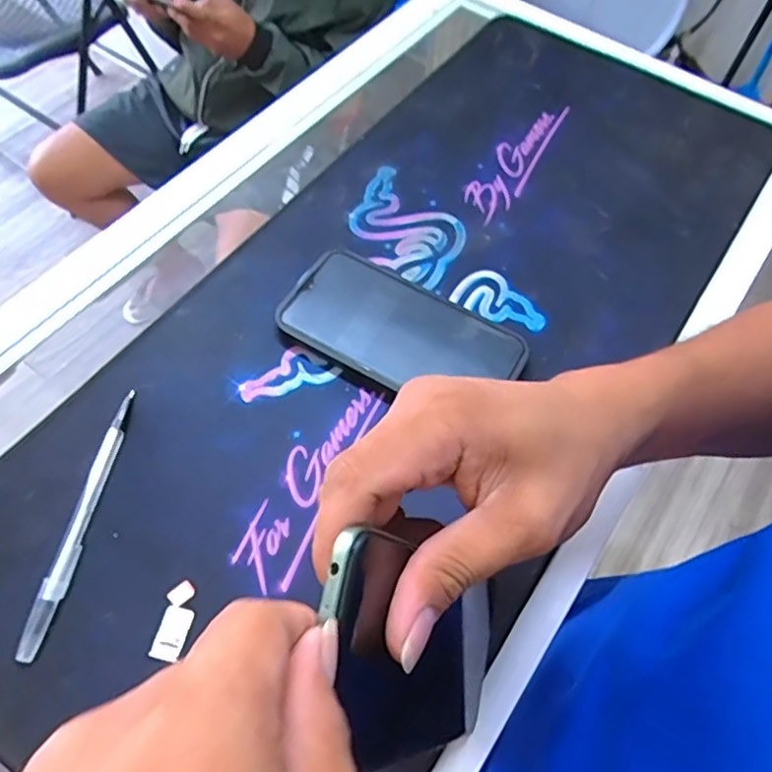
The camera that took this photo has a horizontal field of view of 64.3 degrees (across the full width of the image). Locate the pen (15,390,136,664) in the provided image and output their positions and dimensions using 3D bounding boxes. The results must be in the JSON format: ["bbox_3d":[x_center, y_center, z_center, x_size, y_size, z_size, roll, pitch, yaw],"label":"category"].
[{"bbox_3d":[-0.170,0.071,0.345,0.012,0.005,0.152,8,61,1],"label":"pen"}]

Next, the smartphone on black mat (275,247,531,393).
[{"bbox_3d":[0.010,-0.035,0.416,0.158,0.014,0.080,28,63,12],"label":"smartphone on black mat"}]

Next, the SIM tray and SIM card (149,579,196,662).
[{"bbox_3d":[-0.110,0.123,0.323,0.016,0.004,0.038,9,61,2],"label":"SIM tray and SIM card"}]

